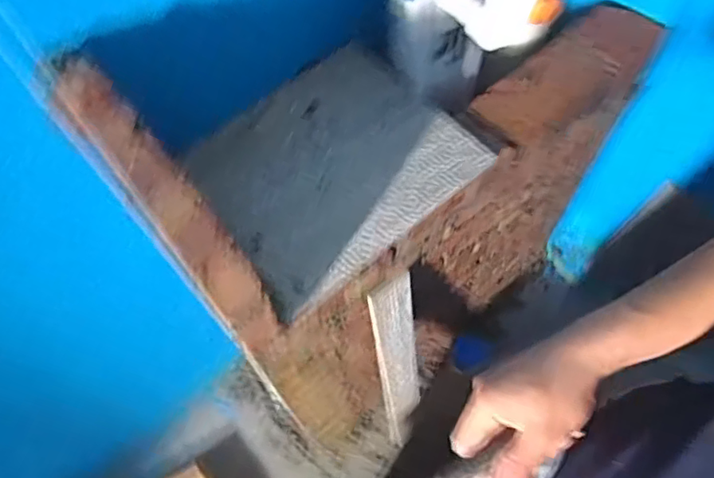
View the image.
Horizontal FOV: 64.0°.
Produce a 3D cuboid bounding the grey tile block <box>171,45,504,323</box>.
[{"bbox_3d":[-0.027,-0.109,0.770,0.362,0.039,0.282,-38,68,-15],"label":"grey tile block"}]

